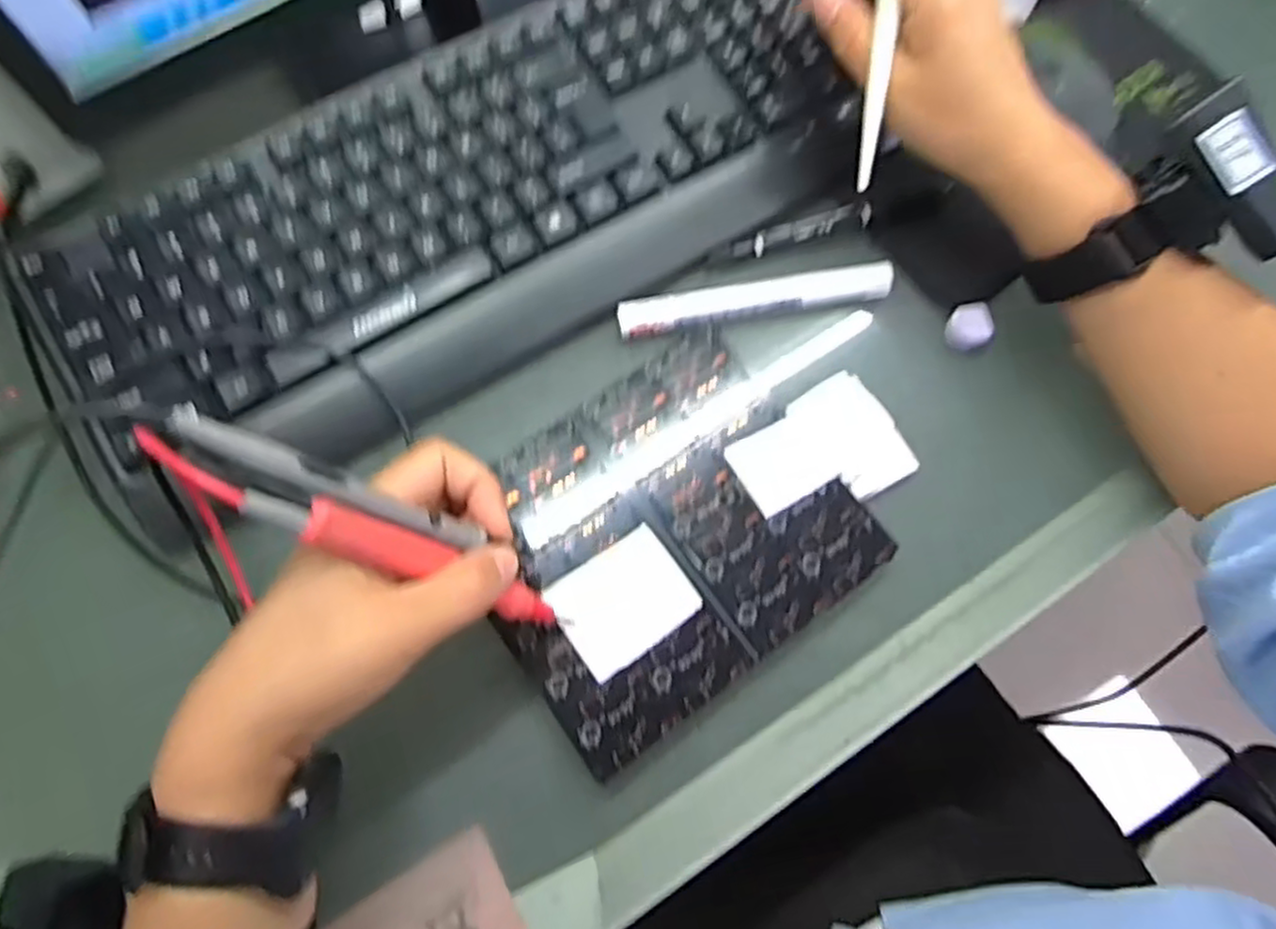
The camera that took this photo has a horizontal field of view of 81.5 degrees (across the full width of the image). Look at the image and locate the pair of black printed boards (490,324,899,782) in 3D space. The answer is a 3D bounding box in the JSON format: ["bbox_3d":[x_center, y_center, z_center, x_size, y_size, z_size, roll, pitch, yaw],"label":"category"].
[{"bbox_3d":[0.011,0.030,0.338,0.163,0.004,0.140,-34,76,-13],"label":"pair of black printed boards"}]

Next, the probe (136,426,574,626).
[{"bbox_3d":[-0.084,0.029,0.260,0.167,0.010,0.015,32,66,-38],"label":"probe"}]

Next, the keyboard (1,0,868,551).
[{"bbox_3d":[-0.078,-0.132,0.375,0.405,0.039,0.156,-30,75,-11],"label":"keyboard"}]

